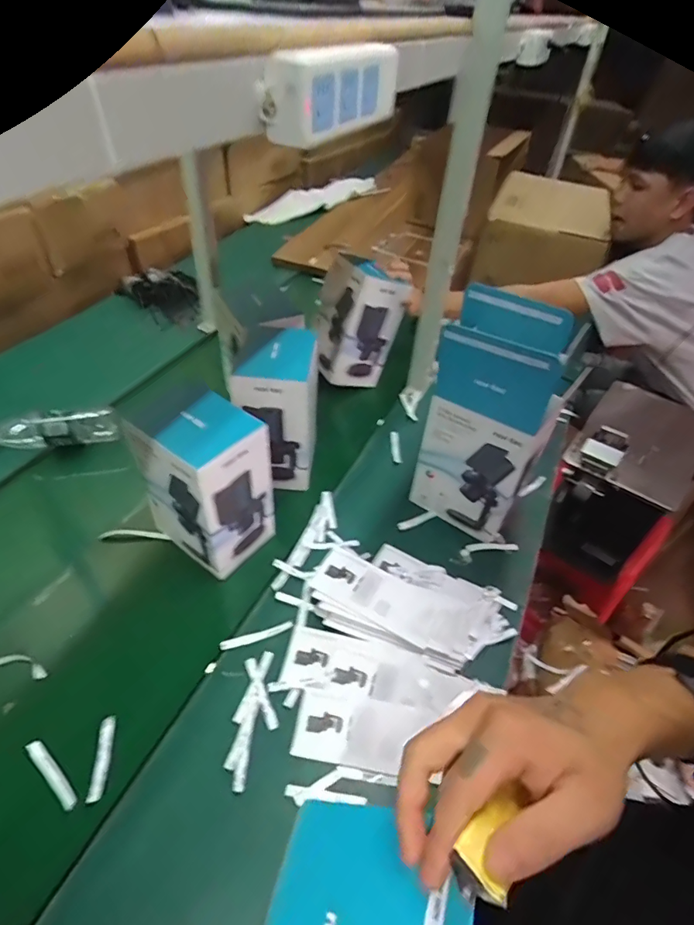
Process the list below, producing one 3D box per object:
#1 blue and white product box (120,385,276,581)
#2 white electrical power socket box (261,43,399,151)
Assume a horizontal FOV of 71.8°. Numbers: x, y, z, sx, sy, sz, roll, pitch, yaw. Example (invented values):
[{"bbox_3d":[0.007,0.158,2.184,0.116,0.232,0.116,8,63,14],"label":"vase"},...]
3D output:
[{"bbox_3d":[-0.193,0.033,0.680,0.131,0.211,0.115,28,49,21],"label":"blue and white product box"},{"bbox_3d":[-0.008,-0.290,0.370,0.034,0.051,0.162,23,47,14],"label":"white electrical power socket box"}]

